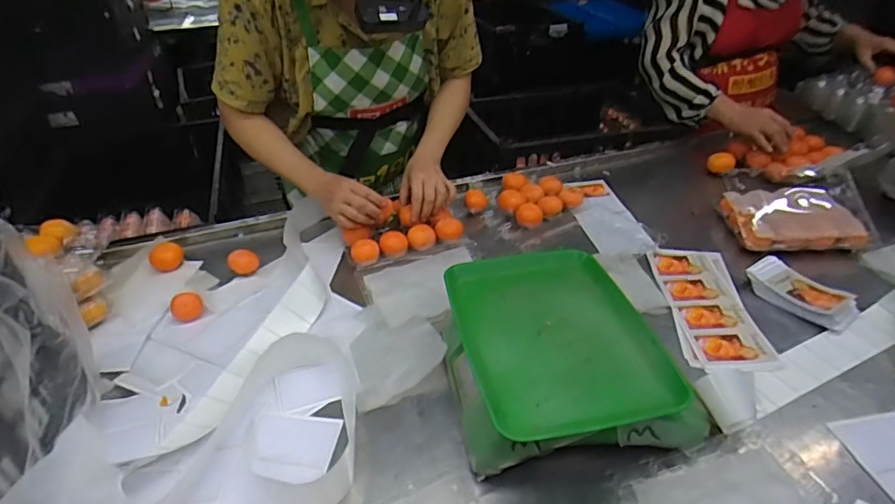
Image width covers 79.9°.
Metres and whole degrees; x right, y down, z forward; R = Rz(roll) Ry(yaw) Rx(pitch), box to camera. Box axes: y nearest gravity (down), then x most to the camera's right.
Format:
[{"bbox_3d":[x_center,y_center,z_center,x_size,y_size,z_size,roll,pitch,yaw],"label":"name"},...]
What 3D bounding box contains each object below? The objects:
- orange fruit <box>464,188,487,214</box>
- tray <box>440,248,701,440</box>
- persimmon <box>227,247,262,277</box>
[{"bbox_3d":[0.057,-0.102,1.078,0.044,0.034,0.045,-2,36,1],"label":"orange fruit"},{"bbox_3d":[0.127,0.095,0.650,0.220,0.027,0.265,-8,36,-8],"label":"tray"},{"bbox_3d":[-0.359,0.020,0.946,0.049,0.037,0.047,-20,39,-23],"label":"persimmon"}]

